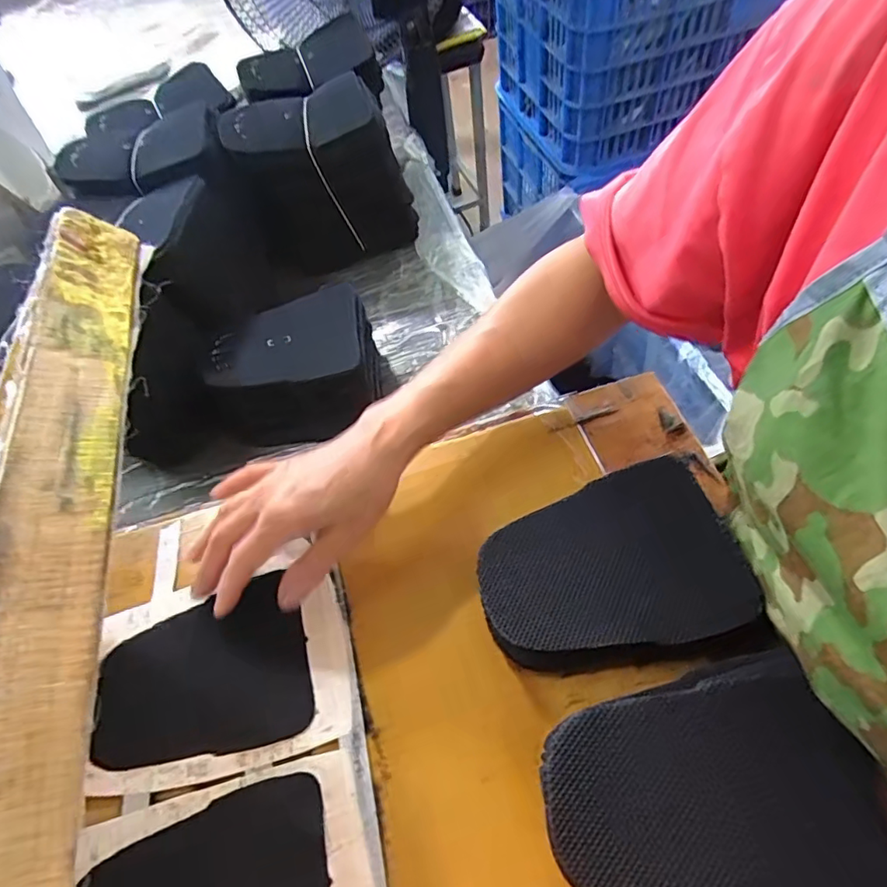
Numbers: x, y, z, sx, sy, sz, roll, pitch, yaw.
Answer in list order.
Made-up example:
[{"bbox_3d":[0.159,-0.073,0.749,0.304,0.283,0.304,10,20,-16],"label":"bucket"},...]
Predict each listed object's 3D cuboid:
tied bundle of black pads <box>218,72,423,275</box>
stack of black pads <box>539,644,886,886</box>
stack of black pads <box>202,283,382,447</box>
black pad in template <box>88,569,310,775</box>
[{"bbox_3d":[-0.124,-0.278,0.587,0.158,0.151,0.096,-21,57,-6],"label":"tied bundle of black pads"},{"bbox_3d":[0.128,0.178,0.266,0.145,0.039,0.112,-18,56,-4],"label":"stack of black pads"},{"bbox_3d":[-0.133,-0.068,0.504,0.146,0.069,0.118,-13,56,0],"label":"stack of black pads"},{"bbox_3d":[-0.149,0.146,0.344,0.127,0.013,0.095,-17,60,-6],"label":"black pad in template"}]

